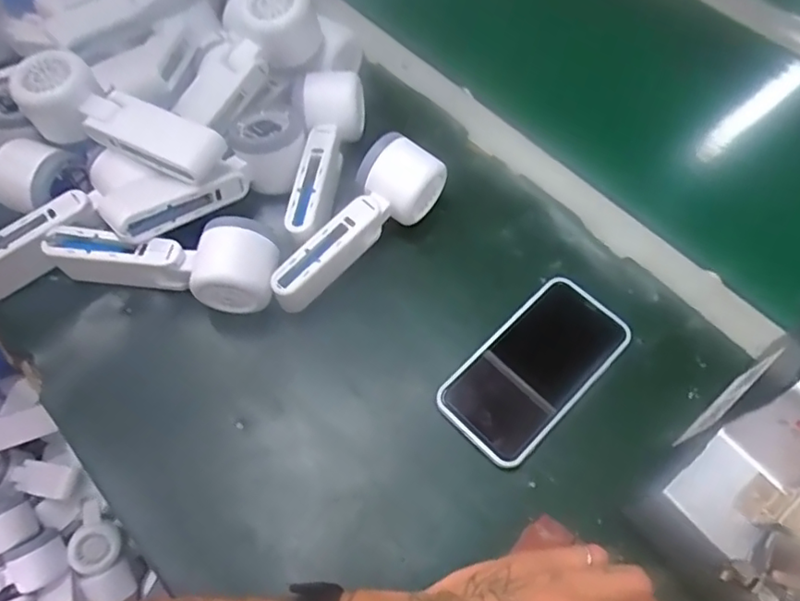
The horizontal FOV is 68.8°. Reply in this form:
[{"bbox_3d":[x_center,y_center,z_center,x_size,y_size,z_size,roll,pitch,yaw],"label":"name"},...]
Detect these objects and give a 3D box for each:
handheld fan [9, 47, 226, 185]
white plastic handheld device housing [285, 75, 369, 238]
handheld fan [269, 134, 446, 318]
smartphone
[{"bbox_3d":[-0.209,-0.134,0.434,0.151,0.050,0.062,23,64,11],"label":"handheld fan"},{"bbox_3d":[-0.061,-0.118,0.475,0.052,0.041,0.163,5,63,2],"label":"white plastic handheld device housing"},{"bbox_3d":[-0.033,-0.057,0.450,0.050,0.052,0.159,34,67,16],"label":"handheld fan"},{"bbox_3d":[0.098,0.047,0.424,0.075,0.007,0.145,41,69,18],"label":"smartphone"}]

